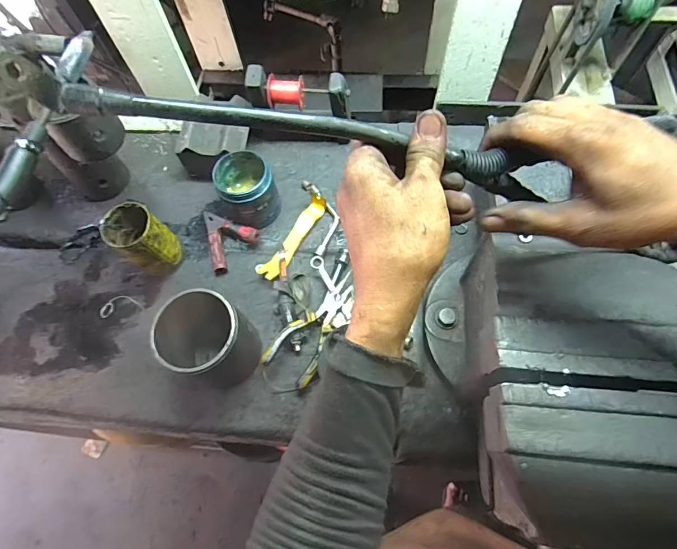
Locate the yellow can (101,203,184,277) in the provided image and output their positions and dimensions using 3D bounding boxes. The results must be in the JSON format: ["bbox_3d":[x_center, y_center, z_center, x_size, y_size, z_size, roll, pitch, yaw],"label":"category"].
[{"bbox_3d":[-0.304,-0.052,0.629,0.080,0.113,0.078,-1,66,2],"label":"yellow can"}]

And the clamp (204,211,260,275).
[{"bbox_3d":[-0.178,-0.066,0.672,0.085,0.032,0.114,-14,66,-4],"label":"clamp"}]

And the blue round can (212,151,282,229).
[{"bbox_3d":[-0.152,-0.139,0.661,0.093,0.090,0.095,-1,66,2],"label":"blue round can"}]

